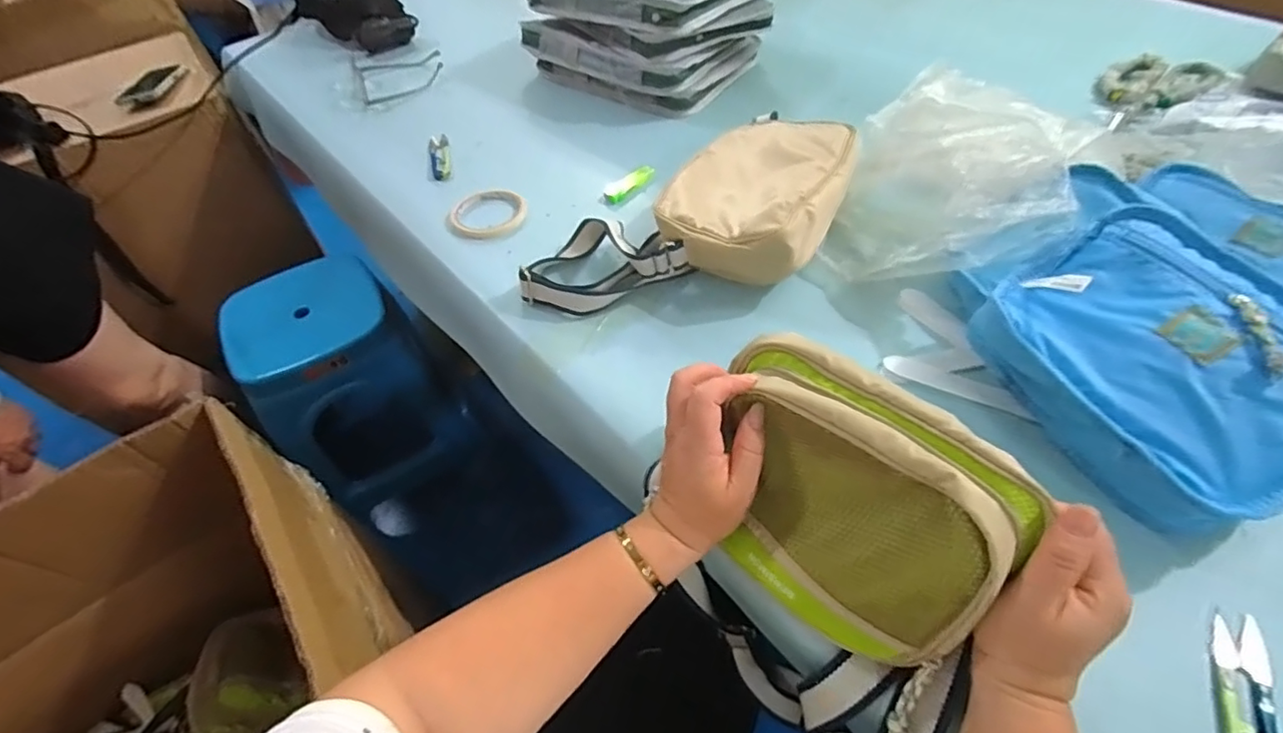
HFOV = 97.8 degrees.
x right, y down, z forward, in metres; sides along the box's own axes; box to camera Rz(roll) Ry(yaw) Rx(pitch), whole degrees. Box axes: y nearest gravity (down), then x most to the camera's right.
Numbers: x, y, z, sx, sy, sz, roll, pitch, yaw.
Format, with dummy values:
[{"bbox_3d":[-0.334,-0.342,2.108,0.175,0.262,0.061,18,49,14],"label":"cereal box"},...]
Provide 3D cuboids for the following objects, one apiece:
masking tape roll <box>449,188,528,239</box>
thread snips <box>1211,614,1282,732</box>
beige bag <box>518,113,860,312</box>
[{"bbox_3d":[-0.194,-0.194,0.707,0.093,0.012,0.091,-2,52,3],"label":"masking tape roll"},{"bbox_3d":[0.367,0.207,0.336,0.027,0.007,0.116,19,56,19],"label":"thread snips"},{"bbox_3d":[0.051,-0.176,0.608,0.338,0.089,0.222,-1,52,4],"label":"beige bag"}]

